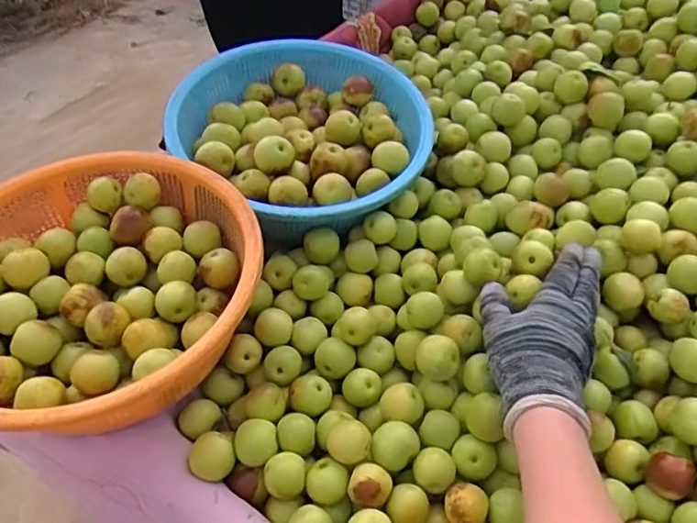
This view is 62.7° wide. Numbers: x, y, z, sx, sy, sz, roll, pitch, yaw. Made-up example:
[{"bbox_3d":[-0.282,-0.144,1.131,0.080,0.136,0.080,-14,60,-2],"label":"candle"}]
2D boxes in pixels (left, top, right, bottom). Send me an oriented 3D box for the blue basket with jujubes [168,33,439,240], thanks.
[{"bbox_3d":[-0.047,-0.133,0.602,0.244,0.081,0.259,0,48,0],"label":"blue basket with jujubes"}]

